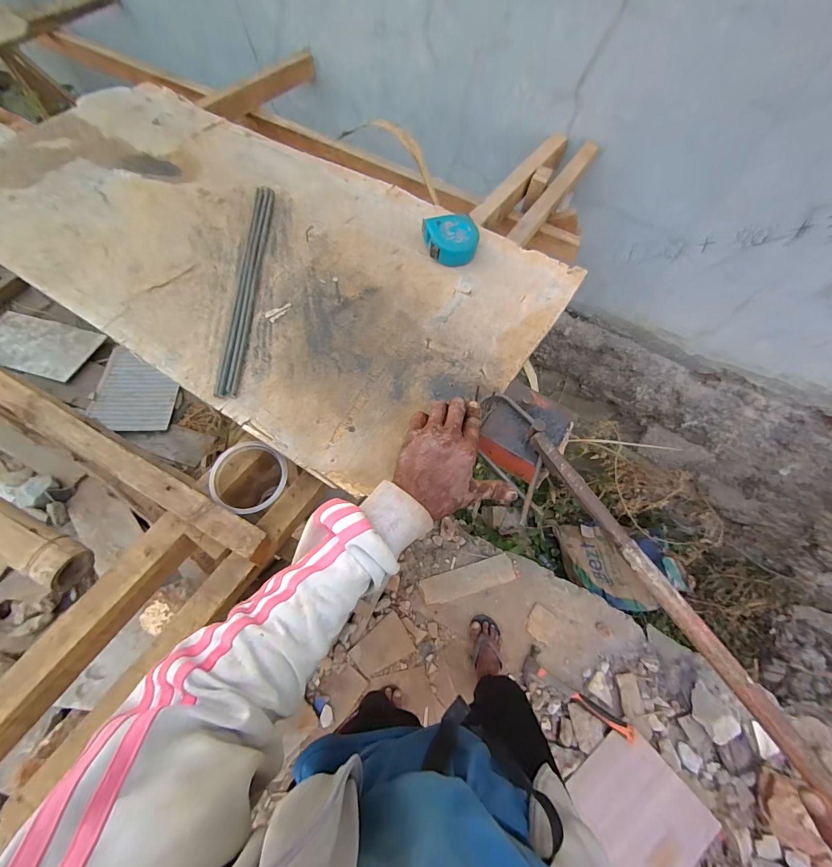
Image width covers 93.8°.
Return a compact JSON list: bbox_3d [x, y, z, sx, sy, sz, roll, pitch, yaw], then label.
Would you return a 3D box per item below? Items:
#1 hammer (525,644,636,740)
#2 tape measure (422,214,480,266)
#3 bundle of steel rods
[{"bbox_3d":[0.491,0.808,1.199,0.335,0.039,0.104,27,65,26],"label":"hammer"},{"bbox_3d":[0.059,-0.312,0.620,0.085,0.032,0.087,-14,66,-10],"label":"tape measure"},{"bbox_3d":[-0.251,-0.232,0.583,0.031,0.008,0.405,0,64,-4],"label":"bundle of steel rods"}]

